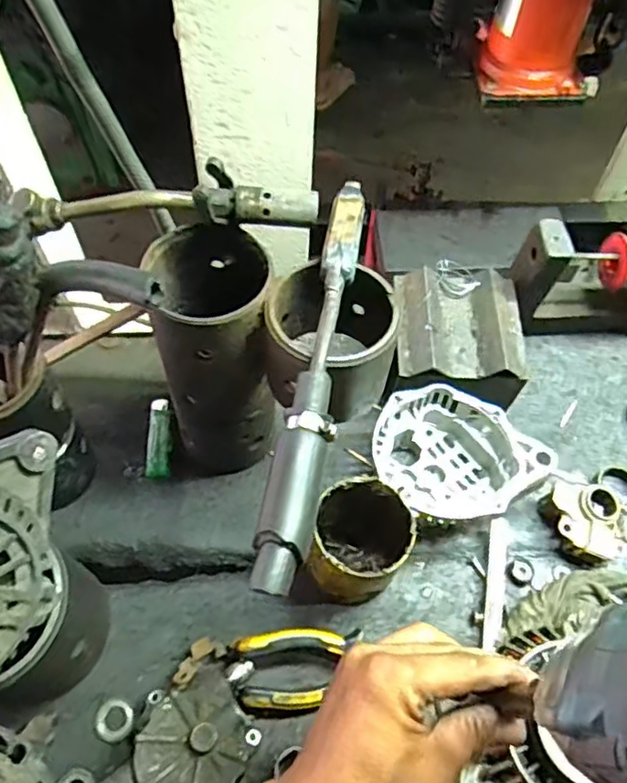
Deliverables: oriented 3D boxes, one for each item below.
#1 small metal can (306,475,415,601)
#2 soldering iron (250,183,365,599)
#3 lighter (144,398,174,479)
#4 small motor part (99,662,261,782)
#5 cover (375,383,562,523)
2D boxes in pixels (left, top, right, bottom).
[{"bbox_3d":[0.037,0.121,0.499,0.074,0.119,0.070,1,58,-1],"label":"small metal can"},{"bbox_3d":[0.005,-0.018,0.368,0.027,0.026,0.266,10,59,5],"label":"soldering iron"},{"bbox_3d":[-0.145,0.042,0.594,0.025,0.016,0.081,0,58,-2],"label":"lighter"},{"bbox_3d":[-0.099,0.265,0.449,0.120,0.056,0.091,-31,64,-19],"label":"small motor part"},{"bbox_3d":[0.119,0.063,0.552,0.118,0.070,0.130,-31,64,-19],"label":"cover"}]

